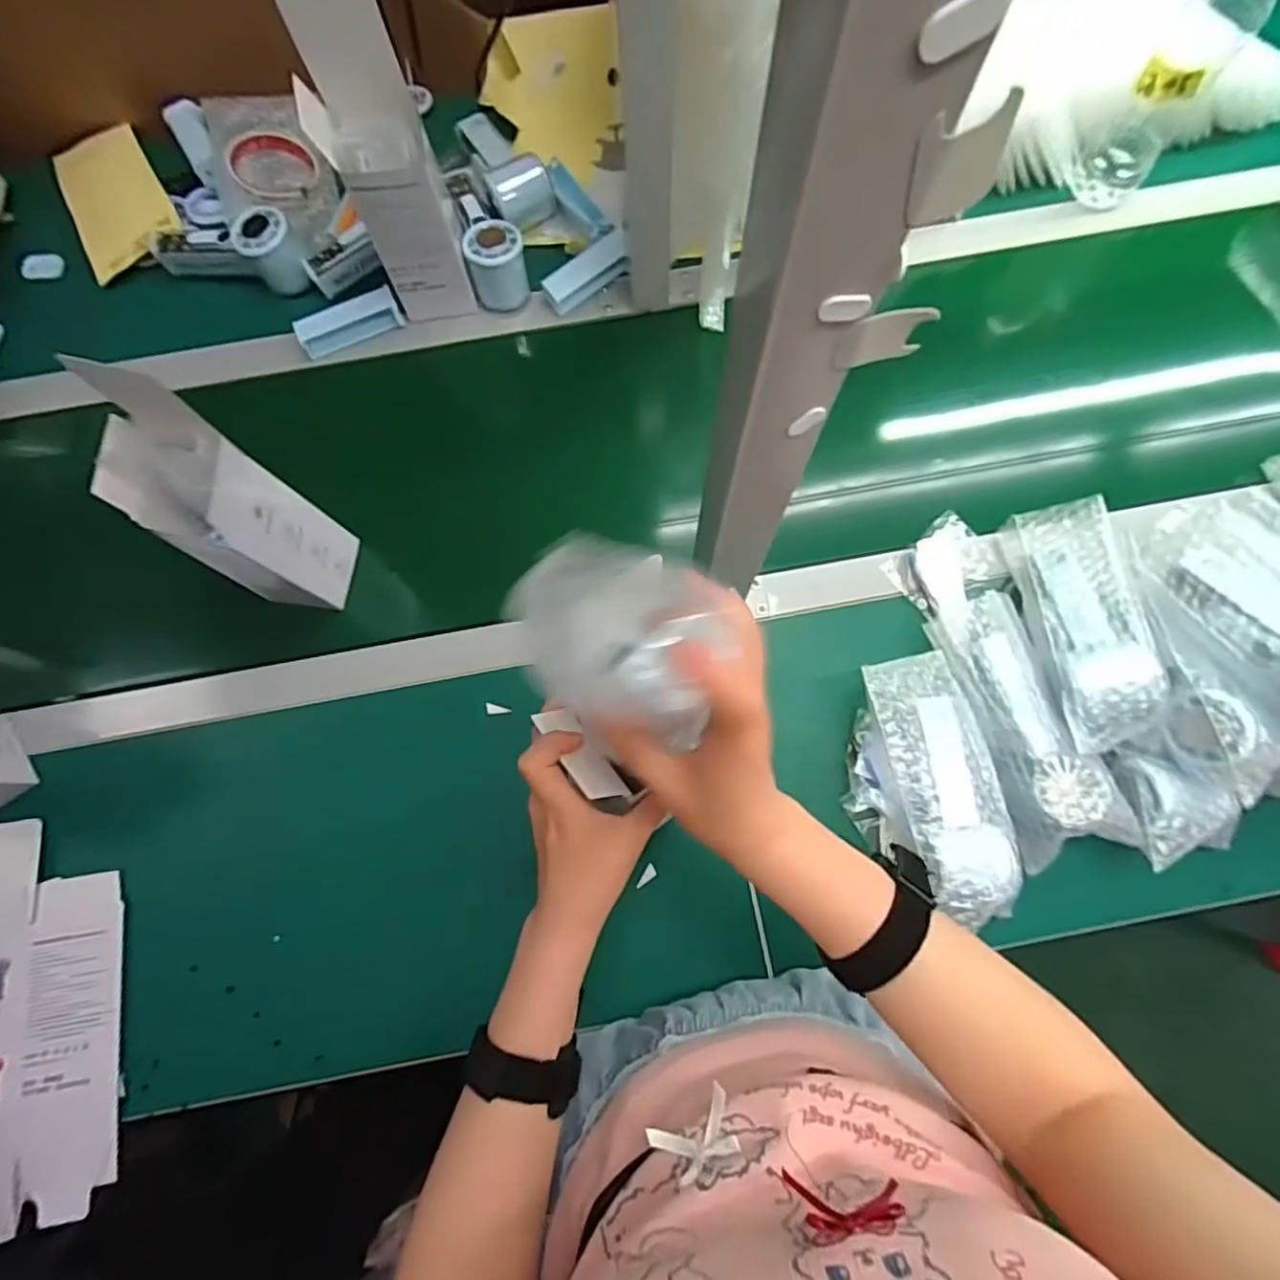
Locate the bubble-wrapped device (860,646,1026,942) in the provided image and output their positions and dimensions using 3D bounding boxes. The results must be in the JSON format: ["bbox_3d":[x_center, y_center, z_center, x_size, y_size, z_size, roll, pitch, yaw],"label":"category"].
[{"bbox_3d":[0.235,0.110,0.493,0.084,0.034,0.199,-15,77,-2],"label":"bubble-wrapped device"}]

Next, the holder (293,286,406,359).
[{"bbox_3d":[-0.288,-0.315,0.636,0.100,0.025,0.033,-29,78,-6],"label":"holder"}]

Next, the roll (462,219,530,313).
[{"bbox_3d":[-0.140,-0.372,0.632,0.057,0.054,0.056,-10,77,-1],"label":"roll"}]

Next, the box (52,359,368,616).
[{"bbox_3d":[-0.310,-0.097,0.486,0.098,0.222,0.077,29,79,8],"label":"box"}]

